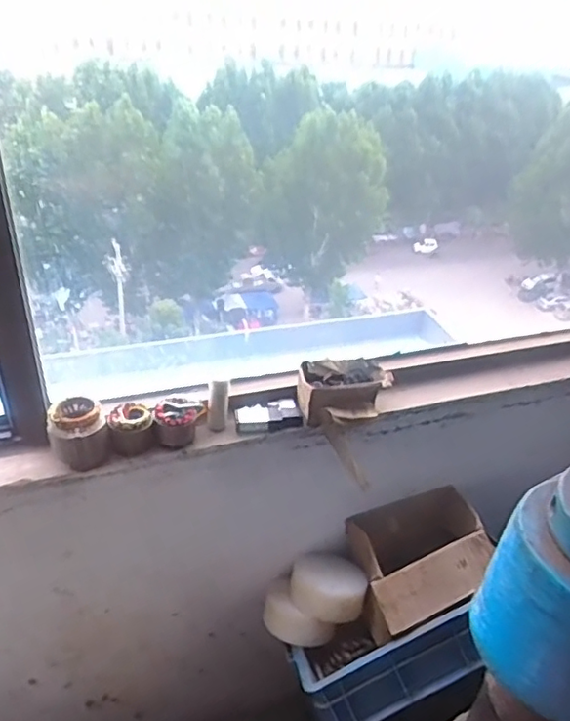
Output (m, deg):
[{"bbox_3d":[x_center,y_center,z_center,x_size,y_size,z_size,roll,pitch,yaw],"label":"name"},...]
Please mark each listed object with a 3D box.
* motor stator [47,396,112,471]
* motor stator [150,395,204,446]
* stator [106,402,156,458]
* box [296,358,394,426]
[{"bbox_3d":[-0.327,0.114,0.930,0.087,0.086,0.078,-14,38,-27],"label":"motor stator"},{"bbox_3d":[-0.177,0.098,0.995,0.080,0.061,0.079,3,33,-3],"label":"motor stator"},{"bbox_3d":[-0.253,0.113,0.975,0.072,0.072,0.064,-6,35,-16],"label":"stator"},{"bbox_3d":[0.113,0.059,1.056,0.164,0.070,0.116,-5,34,-14],"label":"box"}]

